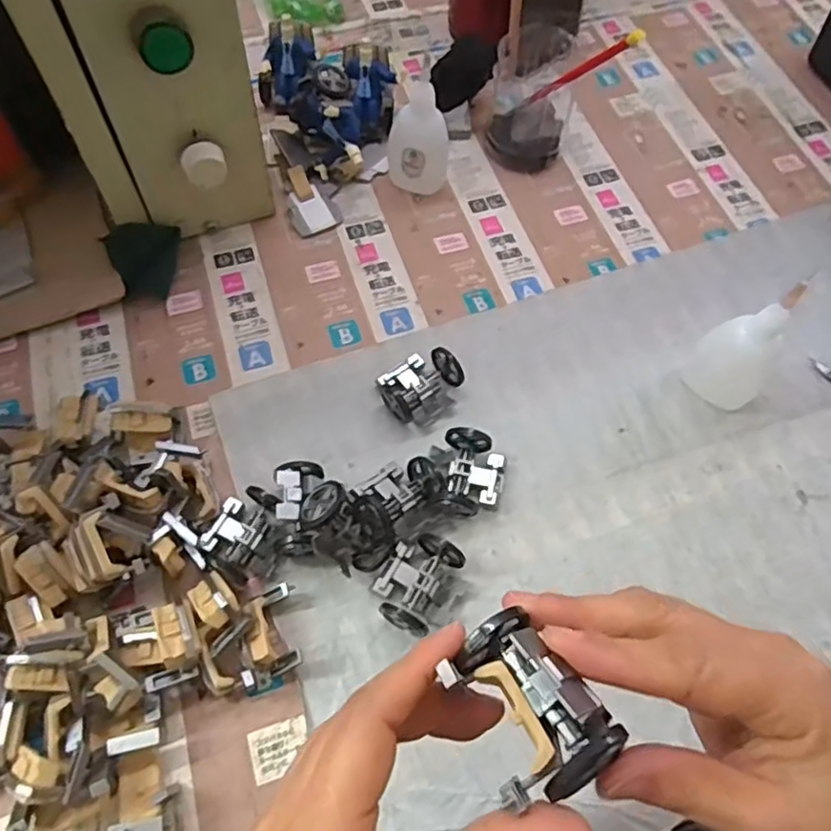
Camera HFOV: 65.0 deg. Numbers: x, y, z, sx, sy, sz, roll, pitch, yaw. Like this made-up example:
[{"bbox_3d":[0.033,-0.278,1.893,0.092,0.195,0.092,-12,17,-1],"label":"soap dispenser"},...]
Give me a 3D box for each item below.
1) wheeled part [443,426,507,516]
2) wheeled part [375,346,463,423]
[{"bbox_3d":[0.035,0.033,0.378,0.037,0.022,0.045,7,63,1],"label":"wheeled part"},{"bbox_3d":[0.002,-0.021,0.402,0.054,0.025,0.035,-30,68,-16],"label":"wheeled part"}]

